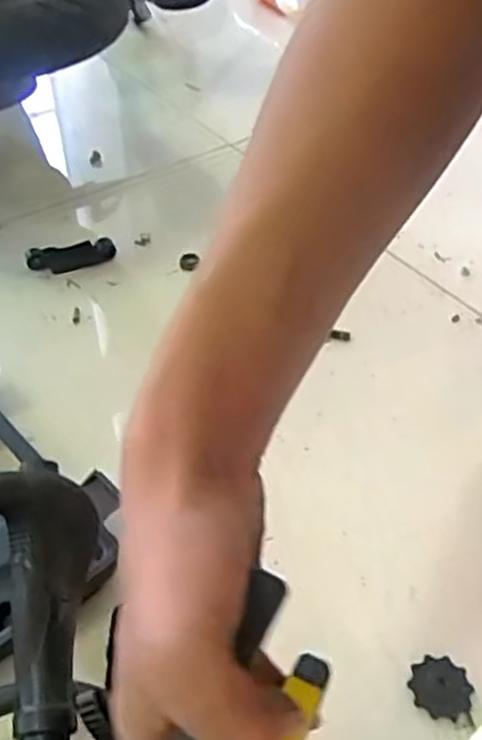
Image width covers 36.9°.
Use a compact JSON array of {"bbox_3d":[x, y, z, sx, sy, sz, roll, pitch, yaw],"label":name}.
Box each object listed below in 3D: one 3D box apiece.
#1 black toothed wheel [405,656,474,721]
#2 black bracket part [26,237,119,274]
[{"bbox_3d":[0.114,0.181,0.412,0.034,0.005,0.032,1,45,-1],"label":"black toothed wheel"},{"bbox_3d":[-0.162,-0.109,0.692,0.081,0.020,0.031,-13,47,-15],"label":"black bracket part"}]

